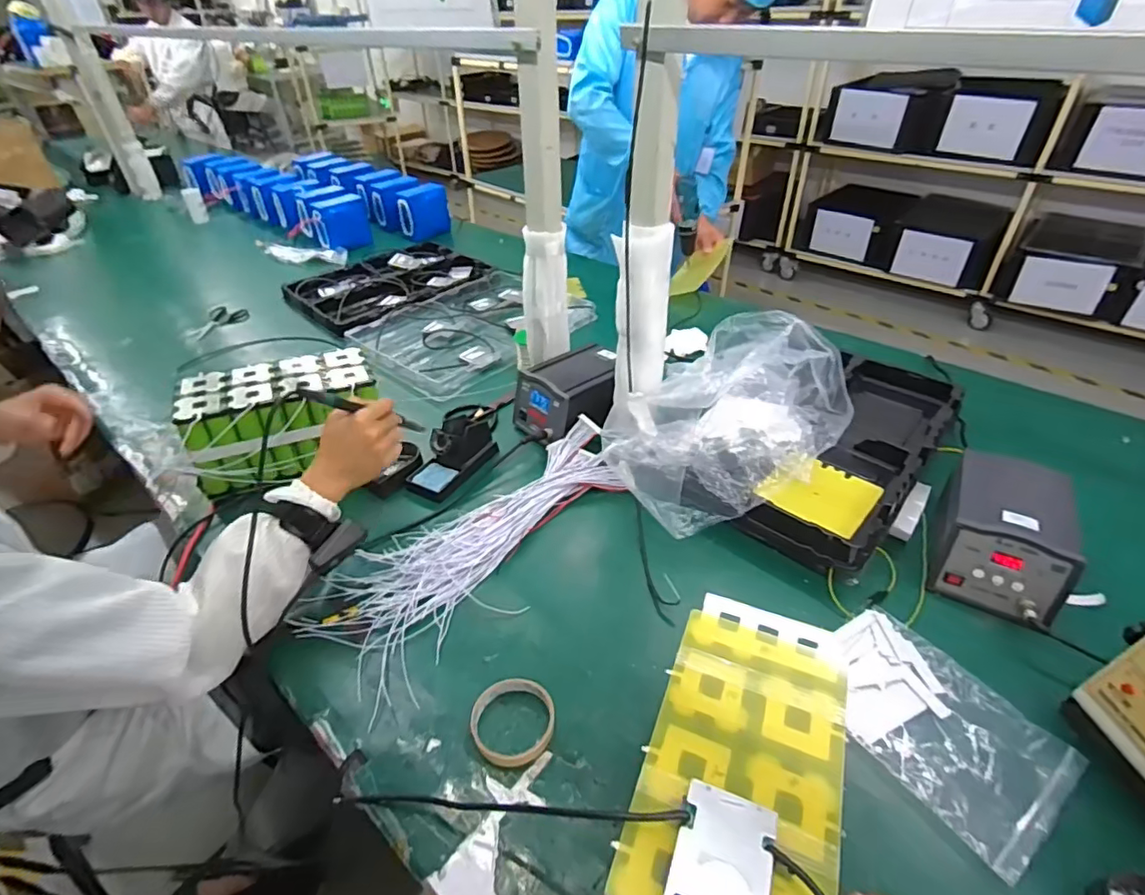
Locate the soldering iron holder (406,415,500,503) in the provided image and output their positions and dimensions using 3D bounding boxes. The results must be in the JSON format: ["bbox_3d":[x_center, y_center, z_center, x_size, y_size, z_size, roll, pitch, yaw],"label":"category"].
[{"bbox_3d":[-0.189,0.003,0.891,0.082,0.062,0.164,17,43,22],"label":"soldering iron holder"}]

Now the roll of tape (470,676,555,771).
[{"bbox_3d":[-0.062,0.282,0.580,0.085,0.020,0.082,-1,39,1],"label":"roll of tape"}]

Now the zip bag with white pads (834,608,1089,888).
[{"bbox_3d":[0.376,0.284,0.591,0.168,0.016,0.229,-23,44,-24],"label":"zip bag with white pads"}]

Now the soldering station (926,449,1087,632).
[{"bbox_3d":[0.545,0.114,0.720,0.130,0.118,0.197,18,44,23],"label":"soldering station"}]

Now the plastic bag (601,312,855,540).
[{"bbox_3d":[0.199,-0.062,0.766,0.297,0.226,0.228,-20,43,-21],"label":"plastic bag"}]

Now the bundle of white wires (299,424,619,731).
[{"bbox_3d":[-0.109,0.125,0.762,0.493,0.037,0.195,-31,48,-31],"label":"bundle of white wires"}]

